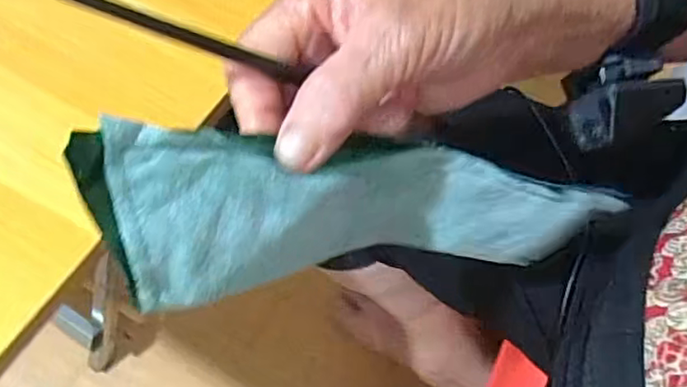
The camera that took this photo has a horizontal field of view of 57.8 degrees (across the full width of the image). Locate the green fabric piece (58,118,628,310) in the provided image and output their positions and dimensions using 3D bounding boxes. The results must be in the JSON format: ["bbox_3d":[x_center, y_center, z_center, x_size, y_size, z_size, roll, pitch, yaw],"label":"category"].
[{"bbox_3d":[0.015,0.011,0.253,0.231,0.056,0.044,3,57,-35],"label":"green fabric piece"}]

